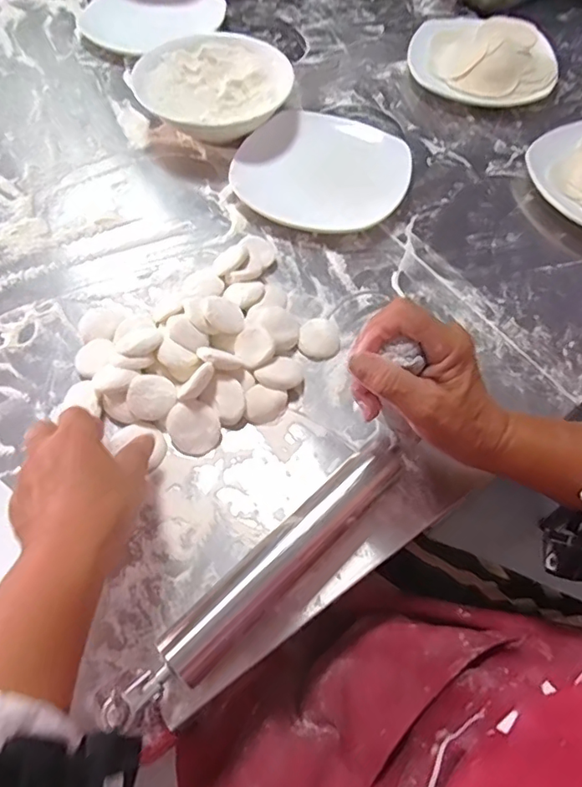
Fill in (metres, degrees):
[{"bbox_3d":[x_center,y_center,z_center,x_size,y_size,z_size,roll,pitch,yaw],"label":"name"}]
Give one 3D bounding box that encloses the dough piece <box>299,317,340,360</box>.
[{"bbox_3d":[0.026,-0.048,0.467,0.036,0.013,0.036,15,63,7],"label":"dough piece"}]

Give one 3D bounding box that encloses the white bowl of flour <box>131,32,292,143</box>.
[{"bbox_3d":[-0.087,-0.339,0.596,0.158,0.053,0.158,0,62,0],"label":"white bowl of flour"}]

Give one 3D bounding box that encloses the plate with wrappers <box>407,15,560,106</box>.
[{"bbox_3d":[0.246,-0.432,0.668,0.177,0.030,0.170,0,62,0],"label":"plate with wrappers"}]

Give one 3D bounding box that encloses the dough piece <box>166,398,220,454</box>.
[{"bbox_3d":[-0.077,0.027,0.419,0.042,0.011,0.042,1,86,-8],"label":"dough piece"}]

